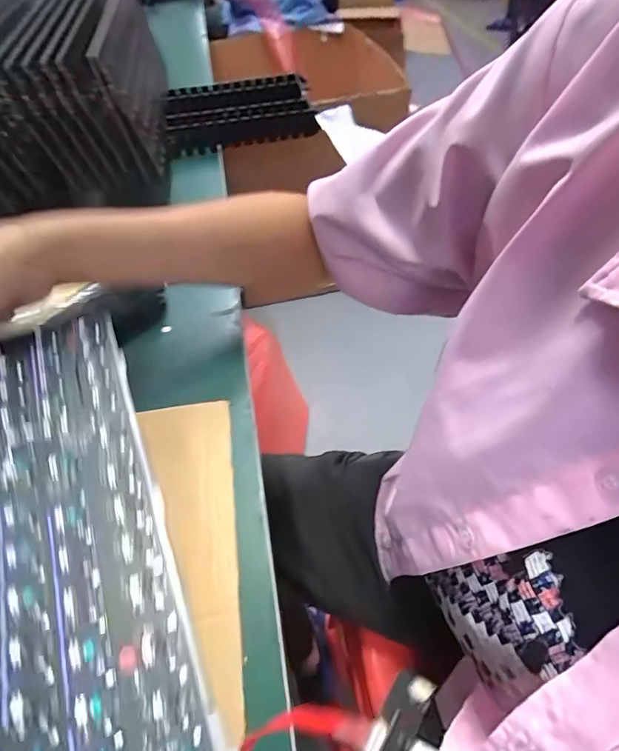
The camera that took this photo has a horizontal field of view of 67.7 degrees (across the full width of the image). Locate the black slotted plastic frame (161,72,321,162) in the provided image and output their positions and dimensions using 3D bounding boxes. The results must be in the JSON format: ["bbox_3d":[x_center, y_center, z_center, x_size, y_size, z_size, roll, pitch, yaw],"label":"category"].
[{"bbox_3d":[-0.094,-0.350,0.613,0.191,0.042,0.139,-11,52,-5],"label":"black slotted plastic frame"}]

